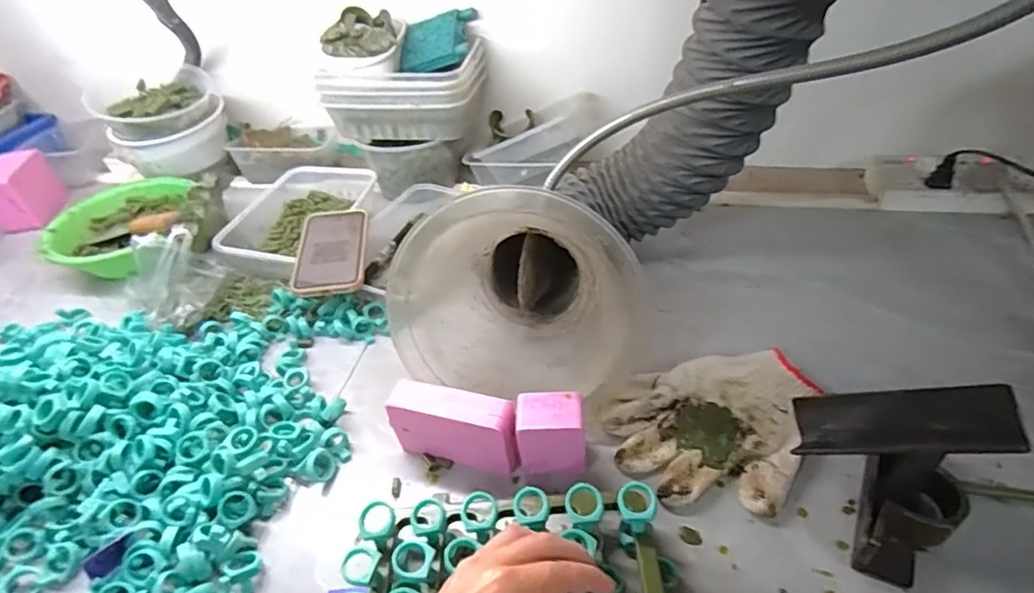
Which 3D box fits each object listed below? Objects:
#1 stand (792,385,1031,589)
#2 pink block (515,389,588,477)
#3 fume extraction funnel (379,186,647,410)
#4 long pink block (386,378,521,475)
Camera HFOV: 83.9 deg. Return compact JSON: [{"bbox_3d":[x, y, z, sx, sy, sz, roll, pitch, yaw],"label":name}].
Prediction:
[{"bbox_3d":[0.260,0.125,0.403,0.118,0.114,0.091,12,44,21],"label":"stand"},{"bbox_3d":[0.028,0.115,0.482,0.057,0.061,0.044,-1,41,7],"label":"pink block"},{"bbox_3d":[0.017,-0.022,0.553,0.204,0.197,0.232,7,42,16],"label":"fume extraction funnel"},{"bbox_3d":[-0.051,0.116,0.499,0.111,0.068,0.036,11,43,20],"label":"long pink block"}]

